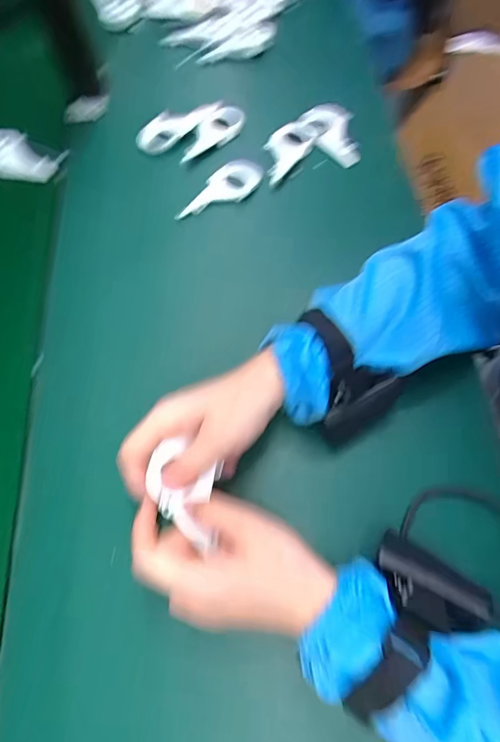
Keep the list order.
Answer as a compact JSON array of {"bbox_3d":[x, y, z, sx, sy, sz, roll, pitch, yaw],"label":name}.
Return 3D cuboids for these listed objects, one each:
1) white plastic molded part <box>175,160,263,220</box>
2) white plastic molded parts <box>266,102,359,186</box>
[{"bbox_3d":[-0.032,-0.191,0.460,0.099,0.022,0.045,-30,70,-13],"label":"white plastic molded part"},{"bbox_3d":[0.068,-0.256,0.494,0.114,0.028,0.092,-15,67,-7],"label":"white plastic molded parts"}]

